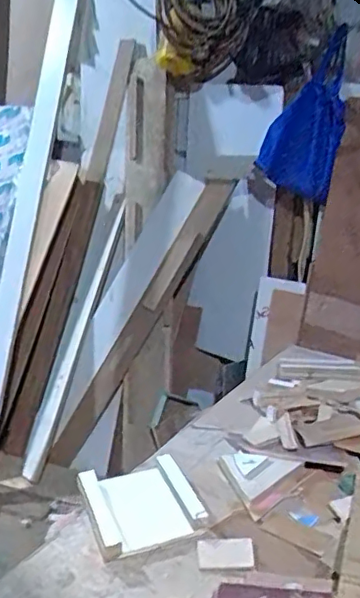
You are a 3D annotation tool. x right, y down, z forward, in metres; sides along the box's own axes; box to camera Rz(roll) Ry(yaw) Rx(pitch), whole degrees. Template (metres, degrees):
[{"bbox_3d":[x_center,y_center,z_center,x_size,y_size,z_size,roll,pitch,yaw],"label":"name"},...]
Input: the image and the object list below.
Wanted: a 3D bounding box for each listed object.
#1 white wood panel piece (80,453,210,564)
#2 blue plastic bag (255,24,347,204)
[{"bbox_3d":[-0.051,0.261,0.735,0.134,0.035,0.134,-6,19,-25],"label":"white wood panel piece"},{"bbox_3d":[0.367,-0.456,1.528,0.070,0.399,0.248,-2,48,-37],"label":"blue plastic bag"}]

